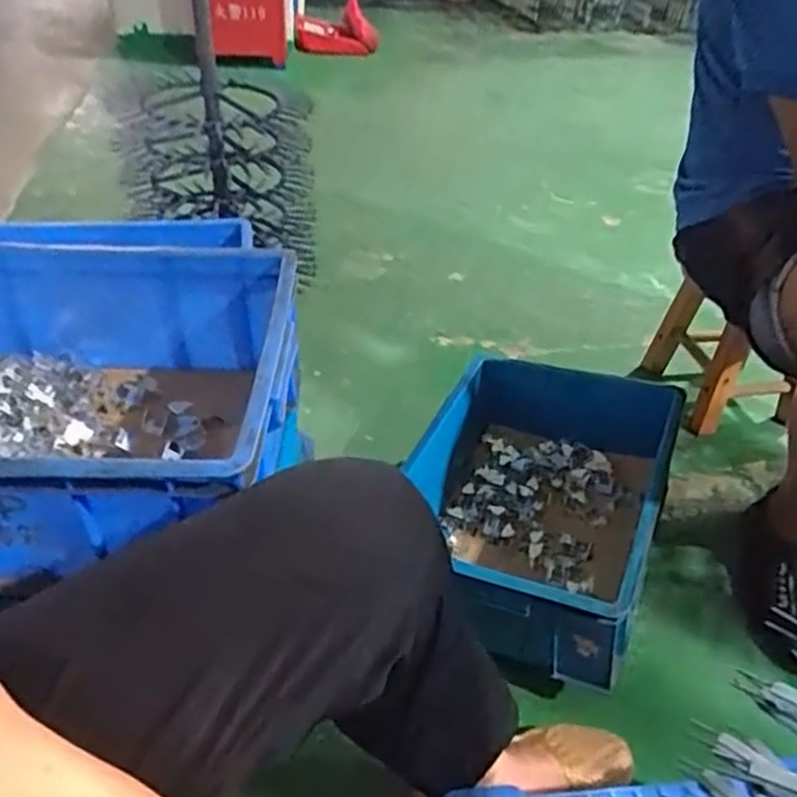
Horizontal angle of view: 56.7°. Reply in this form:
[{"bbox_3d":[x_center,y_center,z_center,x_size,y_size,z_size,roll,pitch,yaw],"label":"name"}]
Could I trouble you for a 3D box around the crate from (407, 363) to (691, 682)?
[{"bbox_3d":[0.171,0.132,0.976,0.317,0.186,0.407,17,41,17],"label":"crate"}]

